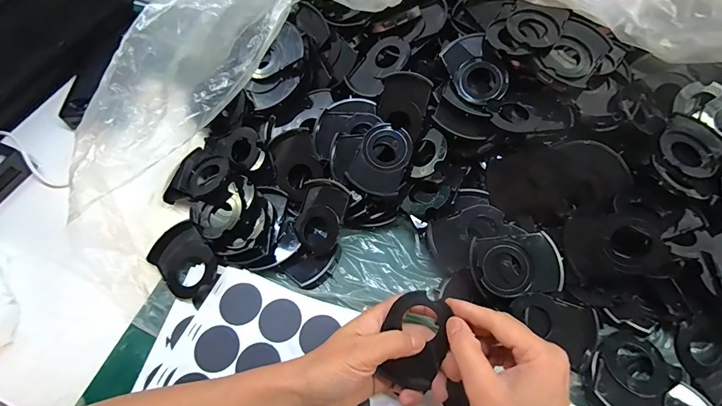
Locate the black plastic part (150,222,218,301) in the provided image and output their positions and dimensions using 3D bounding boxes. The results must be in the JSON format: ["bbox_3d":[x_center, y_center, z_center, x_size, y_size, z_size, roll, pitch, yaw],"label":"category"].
[{"bbox_3d":[-0.185,0.059,0.380,0.079,0.018,0.059,40,84,24],"label":"black plastic part"}]

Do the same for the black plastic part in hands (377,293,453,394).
[{"bbox_3d":[0.045,0.109,0.294,0.052,0.009,0.070,27,79,0],"label":"black plastic part in hands"}]

